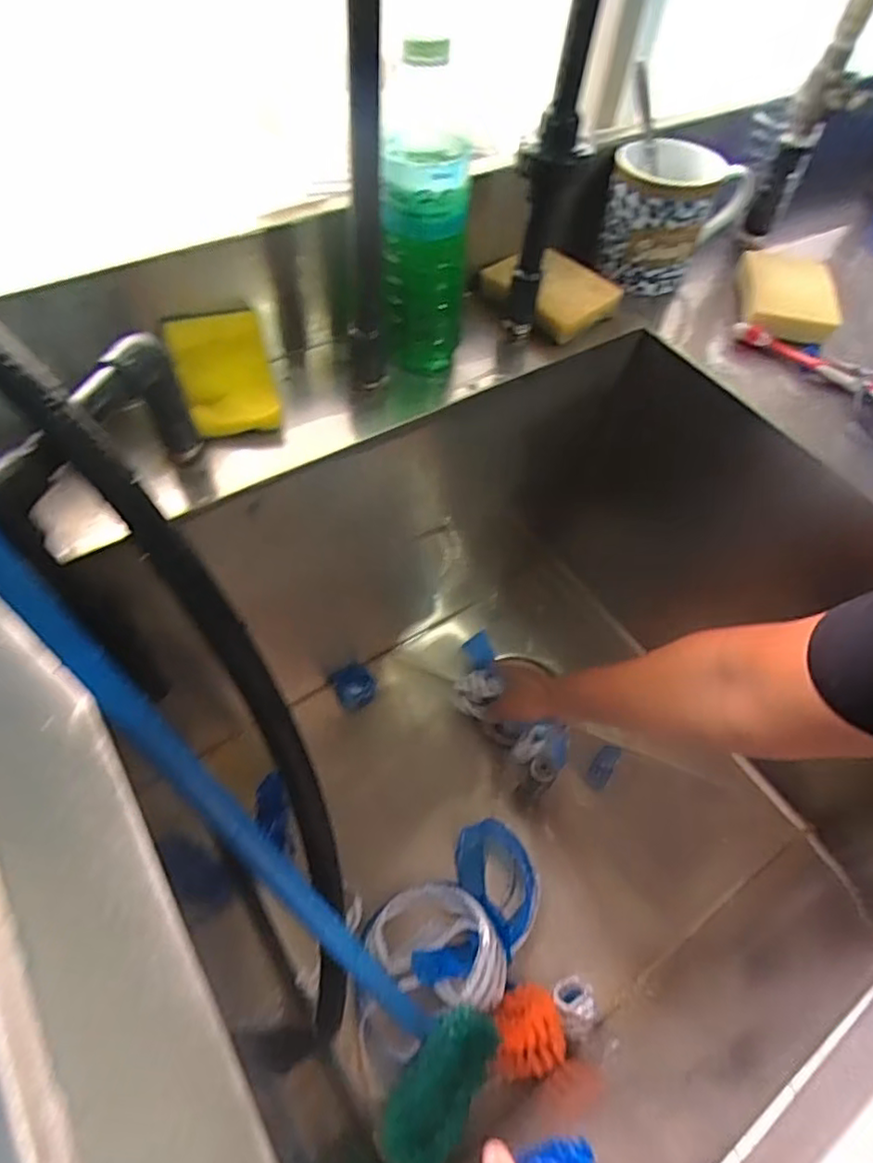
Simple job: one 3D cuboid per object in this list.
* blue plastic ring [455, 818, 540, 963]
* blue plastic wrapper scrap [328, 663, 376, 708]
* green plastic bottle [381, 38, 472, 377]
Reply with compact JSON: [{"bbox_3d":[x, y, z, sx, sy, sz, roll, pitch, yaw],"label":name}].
[{"bbox_3d":[0.063,0.296,0.614,0.073,0.045,0.117,-22,59,-18],"label":"blue plastic ring"},{"bbox_3d":[-0.097,0.118,0.725,0.045,0.013,0.053,-23,60,-19],"label":"blue plastic wrapper scrap"},{"bbox_3d":[-0.006,-0.243,0.444,0.062,0.192,0.060,4,55,-1],"label":"green plastic bottle"}]

